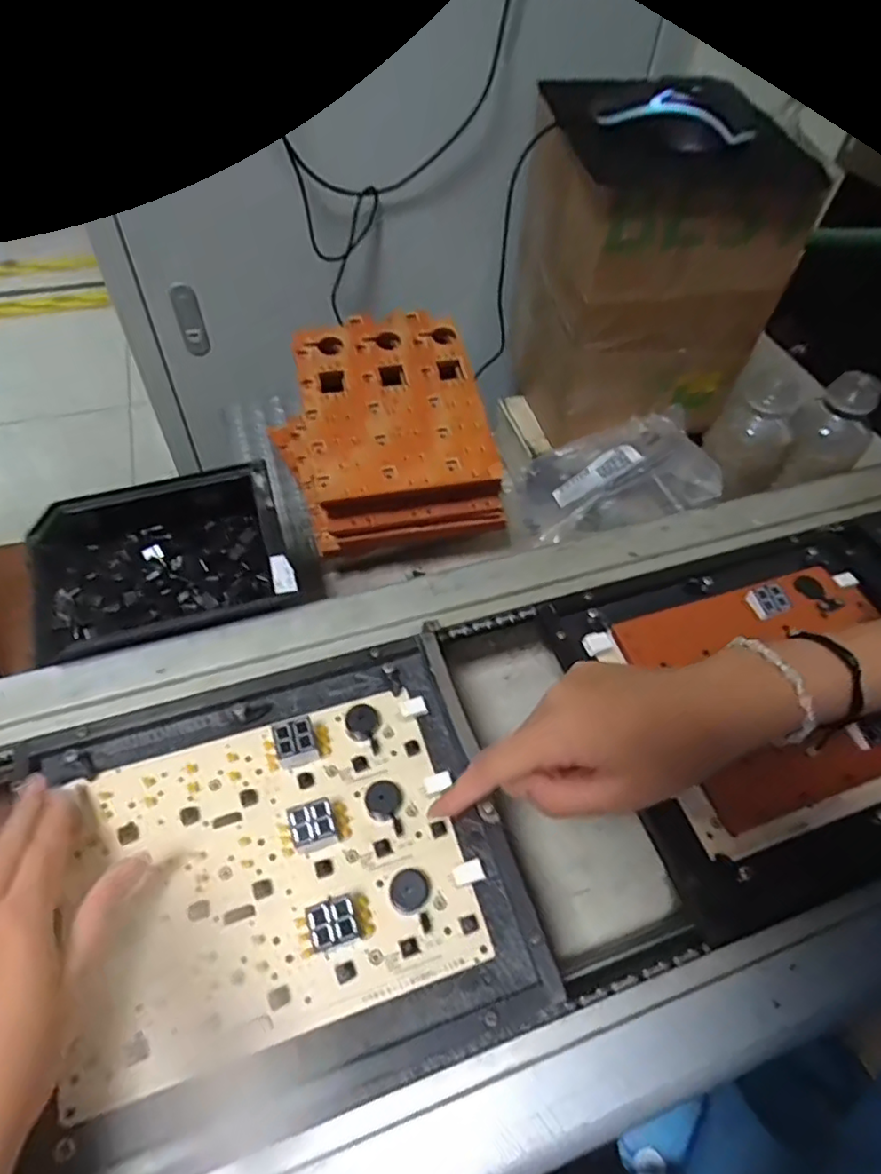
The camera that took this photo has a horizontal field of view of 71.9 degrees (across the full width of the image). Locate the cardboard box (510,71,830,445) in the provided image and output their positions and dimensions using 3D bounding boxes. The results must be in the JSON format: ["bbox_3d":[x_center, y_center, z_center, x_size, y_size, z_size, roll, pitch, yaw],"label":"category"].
[{"bbox_3d":[0.182,-0.310,0.577,0.173,0.266,0.212,-15,55,-6],"label":"cardboard box"}]

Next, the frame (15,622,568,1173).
[{"bbox_3d":[-0.091,0.153,0.340,0.256,0.013,0.234,-13,59,-13],"label":"frame"}]

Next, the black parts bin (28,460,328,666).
[{"bbox_3d":[-0.218,-0.024,0.471,0.186,0.062,0.150,-17,56,-8],"label":"black parts bin"}]

